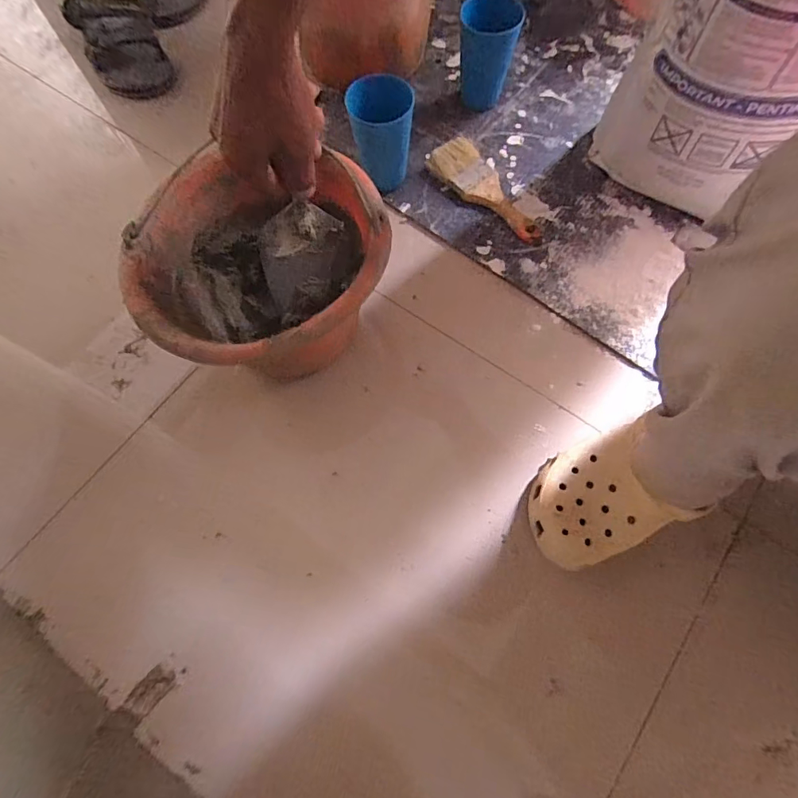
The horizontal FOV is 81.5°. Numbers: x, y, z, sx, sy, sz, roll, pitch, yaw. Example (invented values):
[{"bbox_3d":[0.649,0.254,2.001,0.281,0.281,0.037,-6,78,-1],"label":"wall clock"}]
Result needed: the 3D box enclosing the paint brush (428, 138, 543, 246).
[{"bbox_3d":[0.124,-0.289,0.638,0.058,0.027,0.193,-39,74,-12],"label":"paint brush"}]

